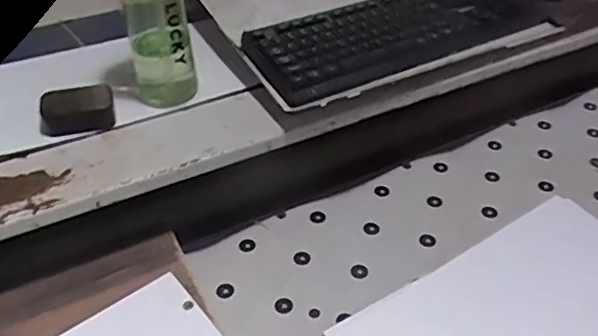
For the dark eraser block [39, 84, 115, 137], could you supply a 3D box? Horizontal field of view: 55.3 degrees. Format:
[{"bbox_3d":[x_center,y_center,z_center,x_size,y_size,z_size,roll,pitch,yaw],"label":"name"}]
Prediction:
[{"bbox_3d":[-0.263,-0.069,0.679,0.084,0.035,0.047,-14,44,-15],"label":"dark eraser block"}]

